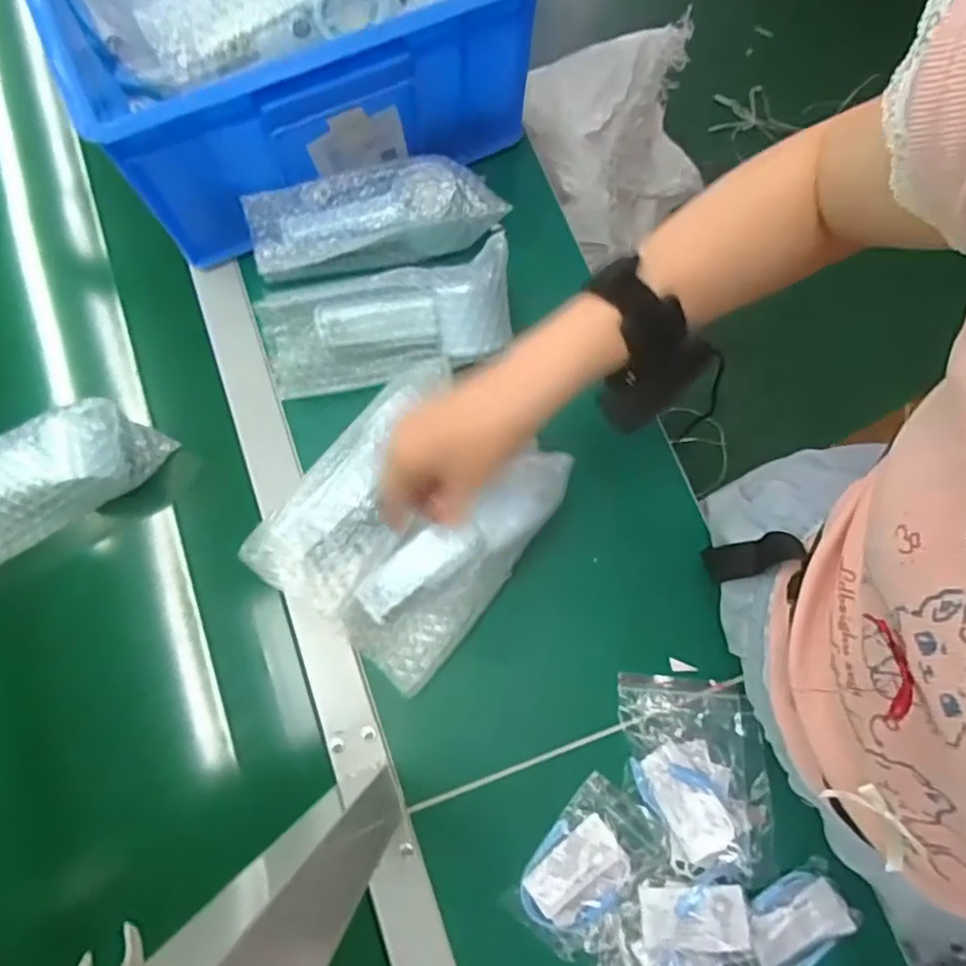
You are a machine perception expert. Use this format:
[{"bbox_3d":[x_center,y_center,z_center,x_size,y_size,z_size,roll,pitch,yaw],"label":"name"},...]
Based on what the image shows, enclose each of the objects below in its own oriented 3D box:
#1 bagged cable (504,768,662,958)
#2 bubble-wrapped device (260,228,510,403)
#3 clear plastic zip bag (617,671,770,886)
[{"bbox_3d":[0.073,0.273,0.458,0.063,0.011,0.109,41,78,8],"label":"bagged cable"},{"bbox_3d":[-0.076,-0.128,0.524,0.200,0.037,0.086,-8,111,5],"label":"bubble-wrapped device"},{"bbox_3d":[0.157,0.209,0.465,0.096,0.029,0.134,-3,76,-2],"label":"clear plastic zip bag"}]

